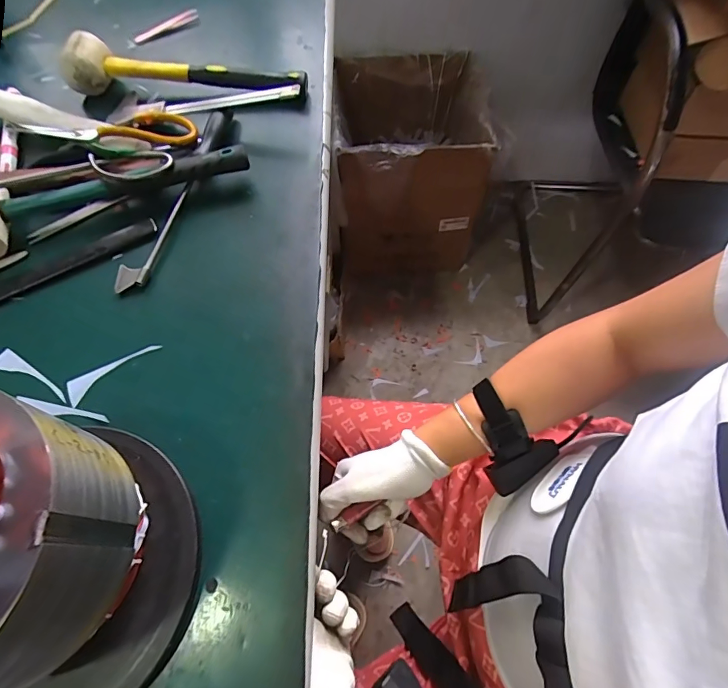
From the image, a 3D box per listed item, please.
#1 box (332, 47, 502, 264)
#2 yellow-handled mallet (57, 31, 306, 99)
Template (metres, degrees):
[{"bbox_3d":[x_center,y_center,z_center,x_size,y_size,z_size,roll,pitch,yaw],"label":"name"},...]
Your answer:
[{"bbox_3d":[0.127,-0.485,1.167,0.389,0.397,0.434,-4,64,-2],"label":"box"},{"bbox_3d":[-0.207,-0.325,0.506,0.274,0.055,0.052,2,64,1],"label":"yellow-handled mallet"}]

